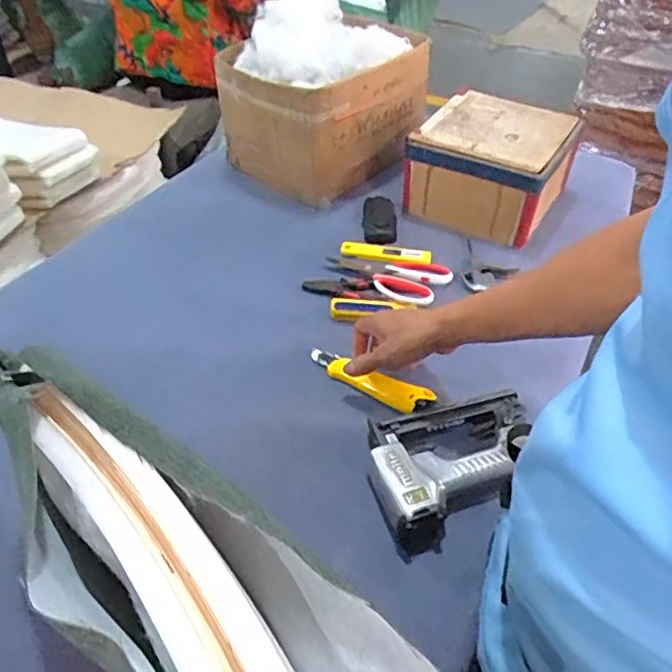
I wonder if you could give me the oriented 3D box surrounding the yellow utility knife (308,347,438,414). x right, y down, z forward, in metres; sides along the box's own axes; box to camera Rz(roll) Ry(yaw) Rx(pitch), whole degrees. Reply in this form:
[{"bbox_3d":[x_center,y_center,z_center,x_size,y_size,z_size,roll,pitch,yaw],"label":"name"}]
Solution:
[{"bbox_3d":[0.035,0.048,0.684,0.159,0.026,0.040,22,47,23],"label":"yellow utility knife"}]

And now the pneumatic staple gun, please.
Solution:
[{"bbox_3d":[0.127,0.132,0.597,0.192,0.044,0.140,-10,44,-11],"label":"pneumatic staple gun"}]

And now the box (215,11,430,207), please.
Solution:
[{"bbox_3d":[-0.024,-0.387,1.007,0.244,0.192,0.297,33,52,30],"label":"box"}]

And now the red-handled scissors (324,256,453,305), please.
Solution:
[{"bbox_3d":[0.068,-0.096,0.824,0.174,0.014,0.107,21,47,21],"label":"red-handled scissors"}]

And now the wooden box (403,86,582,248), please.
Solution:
[{"bbox_3d":[0.246,-0.273,0.927,0.210,0.128,0.204,22,48,22],"label":"wooden box"}]

